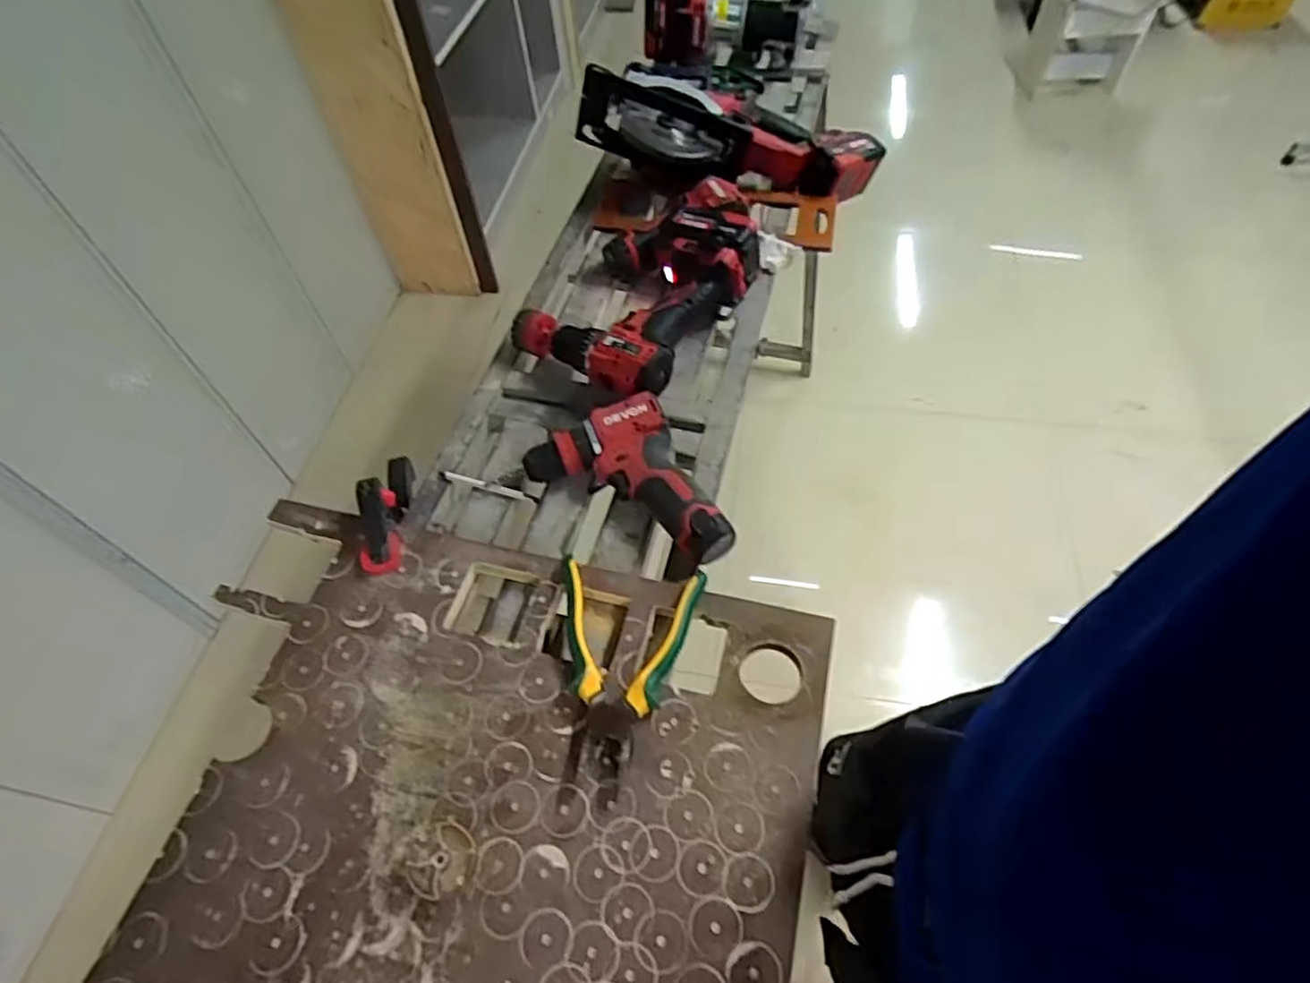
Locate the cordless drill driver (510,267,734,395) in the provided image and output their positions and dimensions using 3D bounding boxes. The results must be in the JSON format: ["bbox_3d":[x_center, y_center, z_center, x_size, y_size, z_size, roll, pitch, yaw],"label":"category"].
[{"bbox_3d":[-0.042,-0.199,0.787,0.196,0.077,0.190,24,59,18],"label":"cordless drill driver"}]

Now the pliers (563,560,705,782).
[{"bbox_3d":[-0.025,0.140,0.559,0.118,0.029,0.168,3,55,4],"label":"pliers"}]

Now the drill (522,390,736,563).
[{"bbox_3d":[-0.008,-0.022,0.674,0.219,0.057,0.119,26,60,19],"label":"drill"}]

